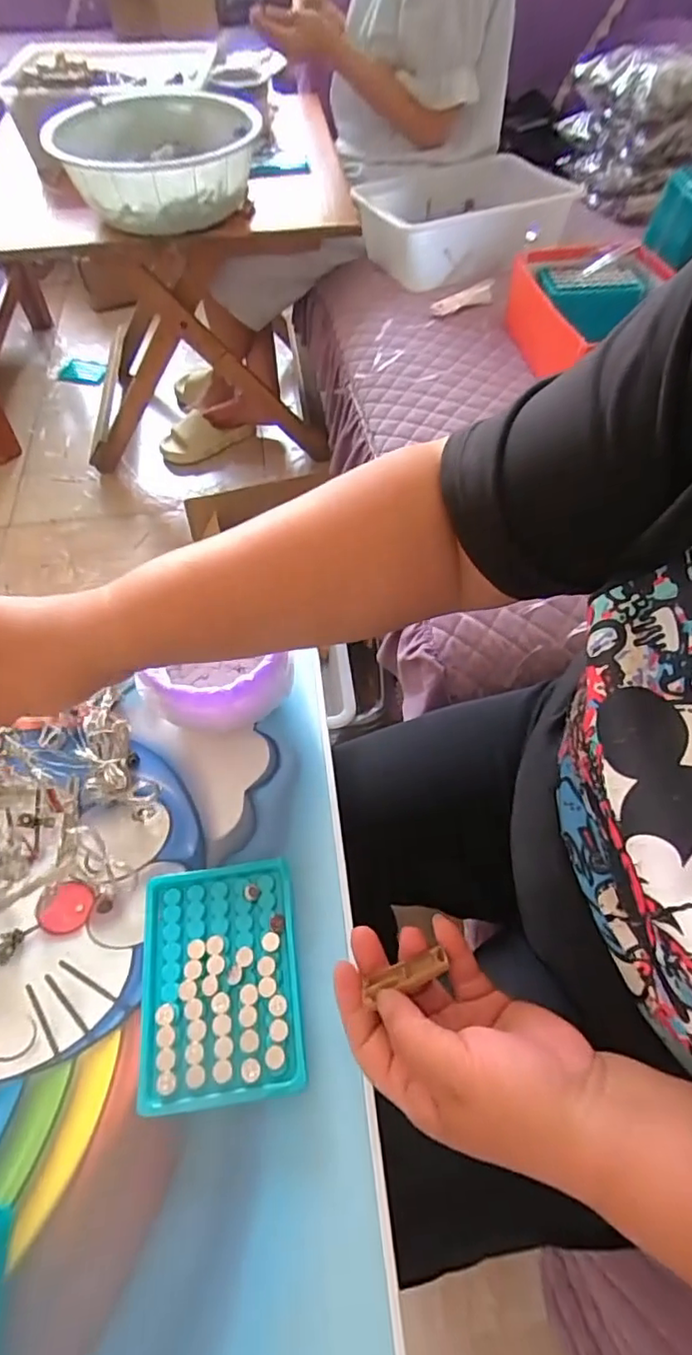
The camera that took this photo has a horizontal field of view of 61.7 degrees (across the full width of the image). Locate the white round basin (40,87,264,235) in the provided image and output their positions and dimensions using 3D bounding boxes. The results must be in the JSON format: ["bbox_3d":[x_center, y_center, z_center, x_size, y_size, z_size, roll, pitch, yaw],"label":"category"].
[{"bbox_3d":[-0.308,-0.849,0.955,0.321,0.116,0.351,0,57,0],"label":"white round basin"}]

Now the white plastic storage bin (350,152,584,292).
[{"bbox_3d":[0.186,-0.795,0.996,0.315,0.122,0.247,-19,59,-11],"label":"white plastic storage bin"}]

